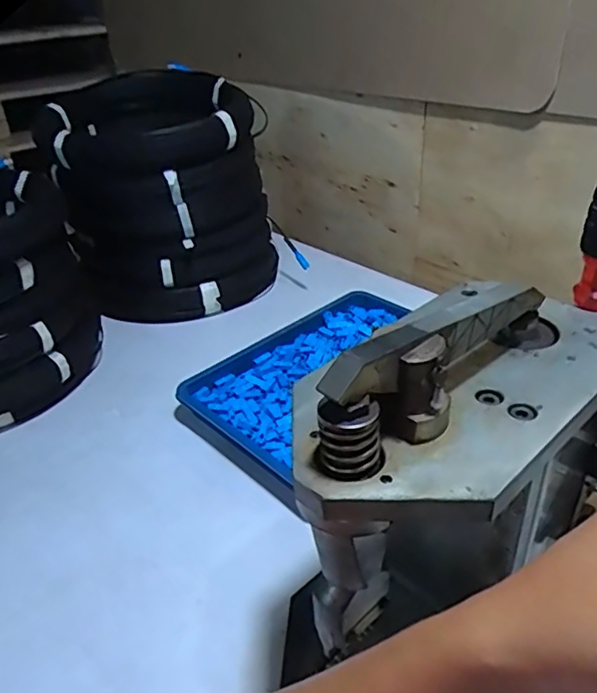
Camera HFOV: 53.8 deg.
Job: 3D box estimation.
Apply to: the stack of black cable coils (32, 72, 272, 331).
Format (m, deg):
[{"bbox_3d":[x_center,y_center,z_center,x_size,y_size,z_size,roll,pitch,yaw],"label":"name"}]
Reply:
[{"bbox_3d":[-0.203,-0.242,0.917,0.292,0.286,0.364,-7,33,-7],"label":"stack of black cable coils"}]

